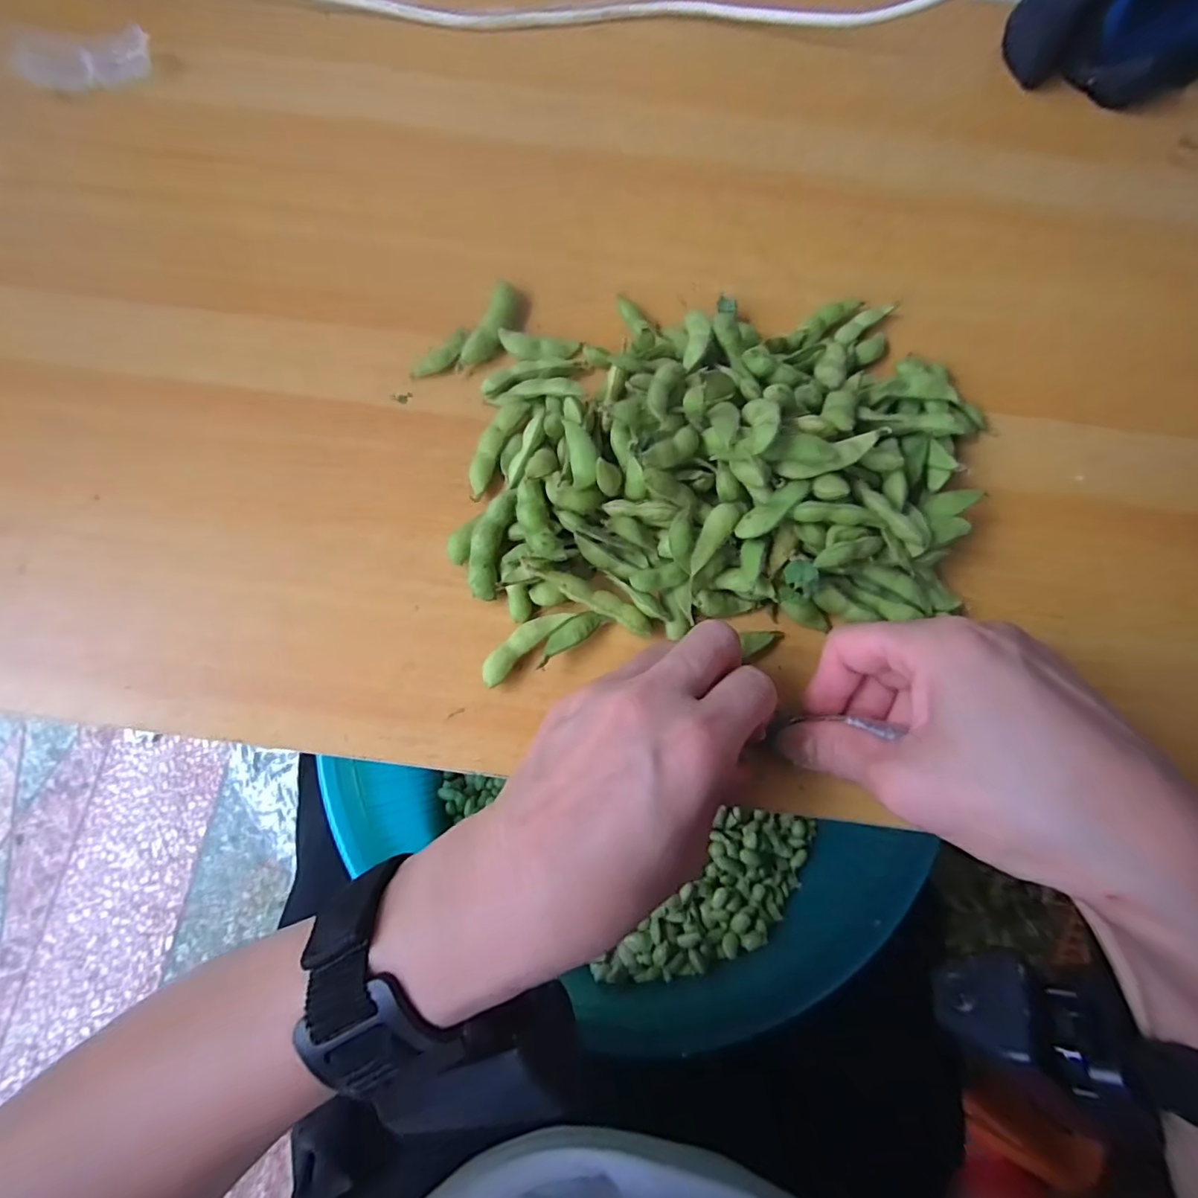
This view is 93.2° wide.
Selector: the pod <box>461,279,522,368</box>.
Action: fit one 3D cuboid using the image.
[{"bbox_3d":[-0.057,-0.149,0.308,0.014,0.010,0.052,24,72,5],"label":"pod"}]

